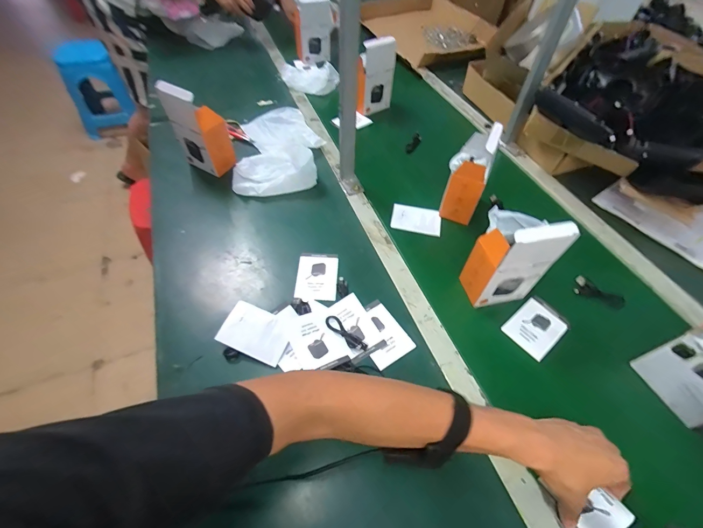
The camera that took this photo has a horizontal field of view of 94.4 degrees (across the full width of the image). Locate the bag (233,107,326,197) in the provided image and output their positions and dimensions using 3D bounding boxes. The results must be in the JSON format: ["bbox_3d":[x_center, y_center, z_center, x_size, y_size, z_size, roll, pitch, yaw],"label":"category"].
[{"bbox_3d":[-0.171,-0.278,0.773,0.195,0.051,0.294,-5,51,-6],"label":"bag"}]

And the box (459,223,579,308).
[{"bbox_3d":[0.247,-0.005,0.517,0.113,0.173,0.062,-6,53,-9],"label":"box"}]

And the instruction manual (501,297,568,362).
[{"bbox_3d":[0.305,0.107,0.542,0.092,0.004,0.073,-33,60,-22],"label":"instruction manual"}]

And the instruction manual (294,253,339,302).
[{"bbox_3d":[-0.061,0.021,0.581,0.070,0.010,0.101,2,51,0],"label":"instruction manual"}]

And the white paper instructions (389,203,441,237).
[{"bbox_3d":[0.137,-0.095,0.687,0.103,0.009,0.074,12,54,1],"label":"white paper instructions"}]

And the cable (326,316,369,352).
[{"bbox_3d":[-0.009,0.109,0.509,0.078,0.010,0.022,37,59,24],"label":"cable"}]

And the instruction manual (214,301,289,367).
[{"bbox_3d":[-0.145,0.105,0.496,0.099,0.005,0.067,25,66,2],"label":"instruction manual"}]

